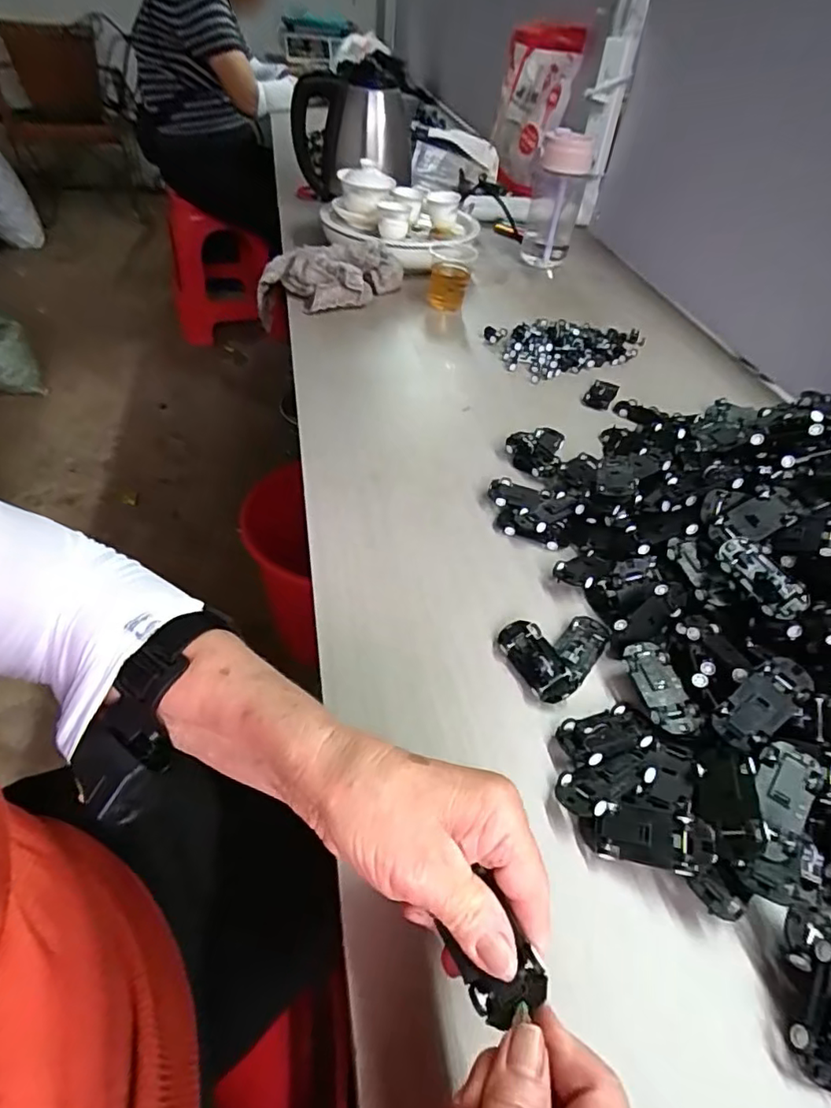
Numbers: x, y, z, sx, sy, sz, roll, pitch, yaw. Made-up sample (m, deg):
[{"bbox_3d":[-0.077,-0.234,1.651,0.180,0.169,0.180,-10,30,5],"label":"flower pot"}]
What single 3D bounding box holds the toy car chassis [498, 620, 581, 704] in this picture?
[{"bbox_3d":[0.086,0.073,0.403,0.031,0.015,0.065,-18,50,-24],"label":"toy car chassis"}]

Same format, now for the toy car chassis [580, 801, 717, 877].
[{"bbox_3d":[0.127,0.156,0.315,0.067,0.011,0.030,-1,42,19],"label":"toy car chassis"}]

